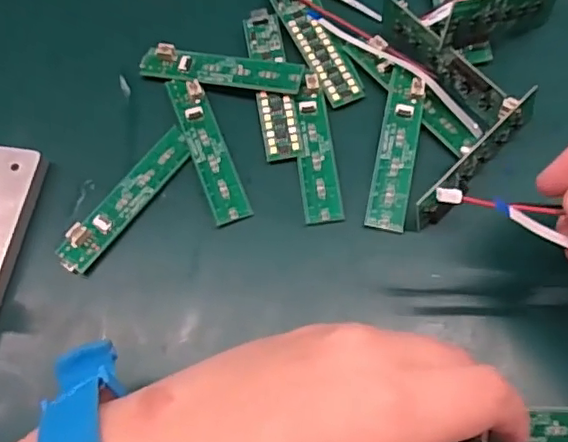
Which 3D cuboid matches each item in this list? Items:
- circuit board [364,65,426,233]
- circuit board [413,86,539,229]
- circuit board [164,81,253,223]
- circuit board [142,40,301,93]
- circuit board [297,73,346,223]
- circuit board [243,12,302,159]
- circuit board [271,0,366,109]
[{"bbox_3d":[0.054,-0.035,0.271,0.018,0.007,0.081,12,73,2],"label":"circuit board"},{"bbox_3d":[0.088,-0.028,0.262,0.078,0.021,0.005,-44,48,-11],"label":"circuit board"},{"bbox_3d":[-0.037,-0.035,0.276,0.017,0.005,0.080,-20,69,-6],"label":"circuit board"},{"bbox_3d":[-0.032,-0.076,0.289,0.082,0.006,0.018,9,69,5],"label":"circuit board"},{"bbox_3d":[0.015,-0.036,0.275,0.017,0.006,0.077,-6,68,-1],"label":"circuit board"},{"bbox_3d":[-0.006,-0.069,0.288,0.018,0.004,0.084,-10,68,-2],"label":"circuit board"},{"bbox_3d":[0.016,-0.096,0.297,0.022,0.004,0.083,-23,70,-8],"label":"circuit board"}]

